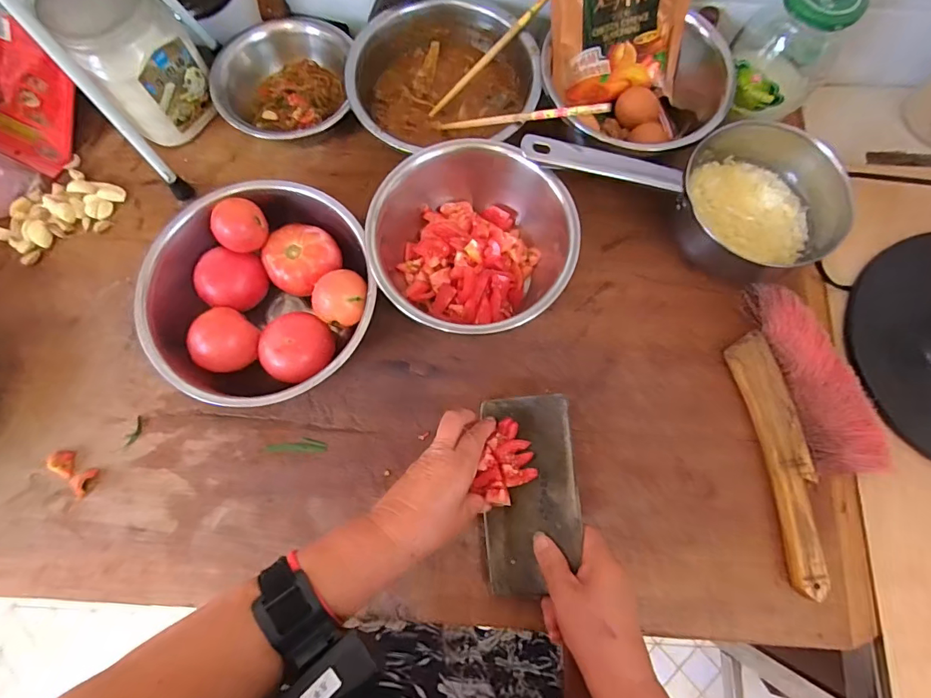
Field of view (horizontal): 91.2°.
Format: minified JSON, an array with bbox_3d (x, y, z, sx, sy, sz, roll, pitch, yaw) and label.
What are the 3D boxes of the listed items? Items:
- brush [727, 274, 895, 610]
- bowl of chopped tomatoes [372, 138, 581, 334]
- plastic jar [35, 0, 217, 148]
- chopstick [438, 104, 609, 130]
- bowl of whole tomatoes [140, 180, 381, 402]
[{"bbox_3d":[0.343,0.073,0.451,0.117,0.026,0.288,-8,77,-2],"label":"brush"},{"bbox_3d":[0.006,-0.102,0.459,0.186,0.089,0.183,0,77,0],"label":"bowl of chopped tomatoes"},{"bbox_3d":[-0.346,-0.310,0.487,0.103,0.131,0.101,0,77,0],"label":"plastic jar"},{"bbox_3d":[0.051,-0.232,0.457,0.191,0.008,0.009,13,75,34],"label":"chopstick"},{"bbox_3d":[-0.192,-0.051,0.453,0.207,0.081,0.209,0,77,0],"label":"bowl of whole tomatoes"}]

